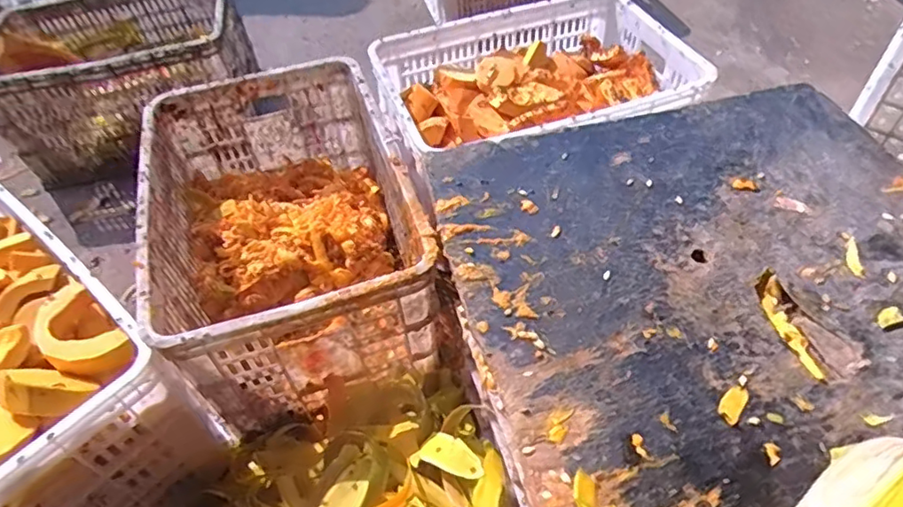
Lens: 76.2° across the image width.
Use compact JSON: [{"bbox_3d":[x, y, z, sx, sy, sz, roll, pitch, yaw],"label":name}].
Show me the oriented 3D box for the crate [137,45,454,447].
[{"bbox_3d":[-0.249,-0.056,0.944,0.385,0.260,0.573,-16,50,-8],"label":"crate"}]

